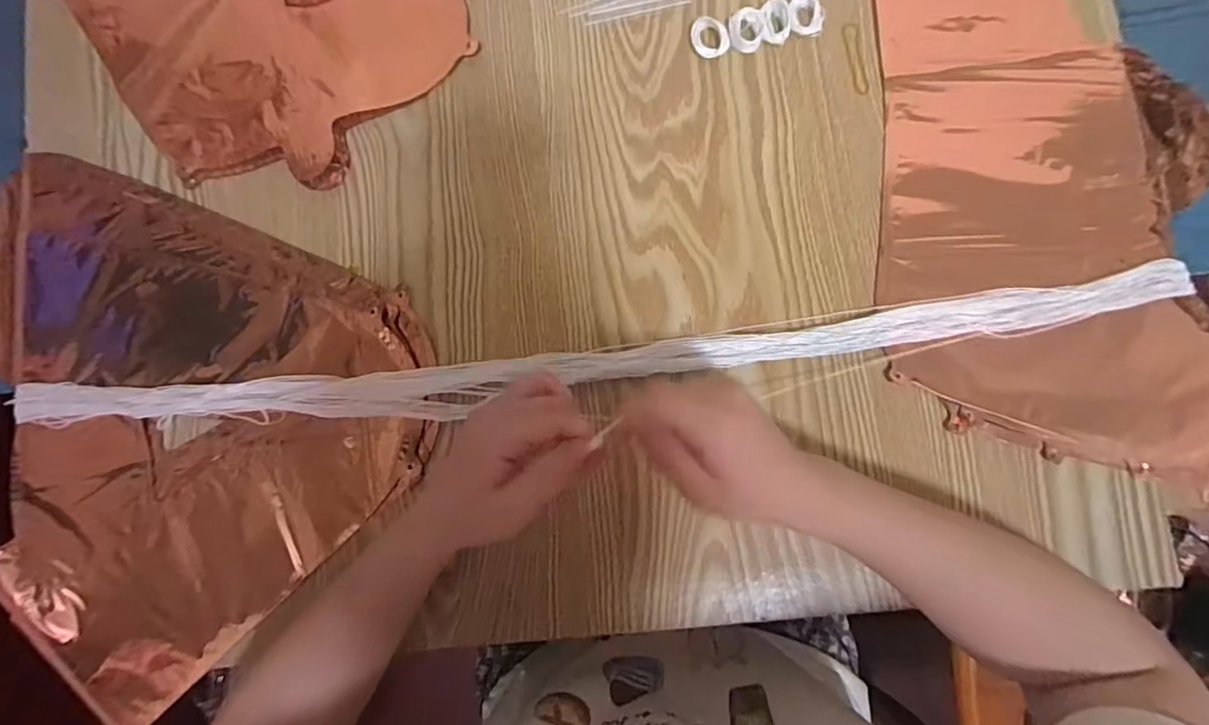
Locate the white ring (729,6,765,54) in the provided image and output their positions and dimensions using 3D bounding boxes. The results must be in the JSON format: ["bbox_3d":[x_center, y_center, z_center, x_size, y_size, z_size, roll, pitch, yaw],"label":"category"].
[{"bbox_3d":[0.099,-0.233,0.392,0.023,0.009,0.028,4,83,4],"label":"white ring"}]

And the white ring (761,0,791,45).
[{"bbox_3d":[0.119,-0.236,0.389,0.021,0.014,0.025,15,84,6],"label":"white ring"}]

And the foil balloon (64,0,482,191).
[{"bbox_3d":[-0.315,-0.311,0.429,0.229,0.014,0.425,-45,82,-2],"label":"foil balloon"}]

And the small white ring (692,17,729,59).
[{"bbox_3d":[0.074,-0.228,0.392,0.023,0.008,0.028,-38,82,-1],"label":"small white ring"}]

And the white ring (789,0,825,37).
[{"bbox_3d":[0.141,-0.242,0.390,0.024,0.008,0.026,0,83,4],"label":"white ring"}]

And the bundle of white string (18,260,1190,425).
[{"bbox_3d":[-0.024,0.002,0.374,0.771,0.017,0.044,-6,83,3],"label":"bundle of white string"}]

